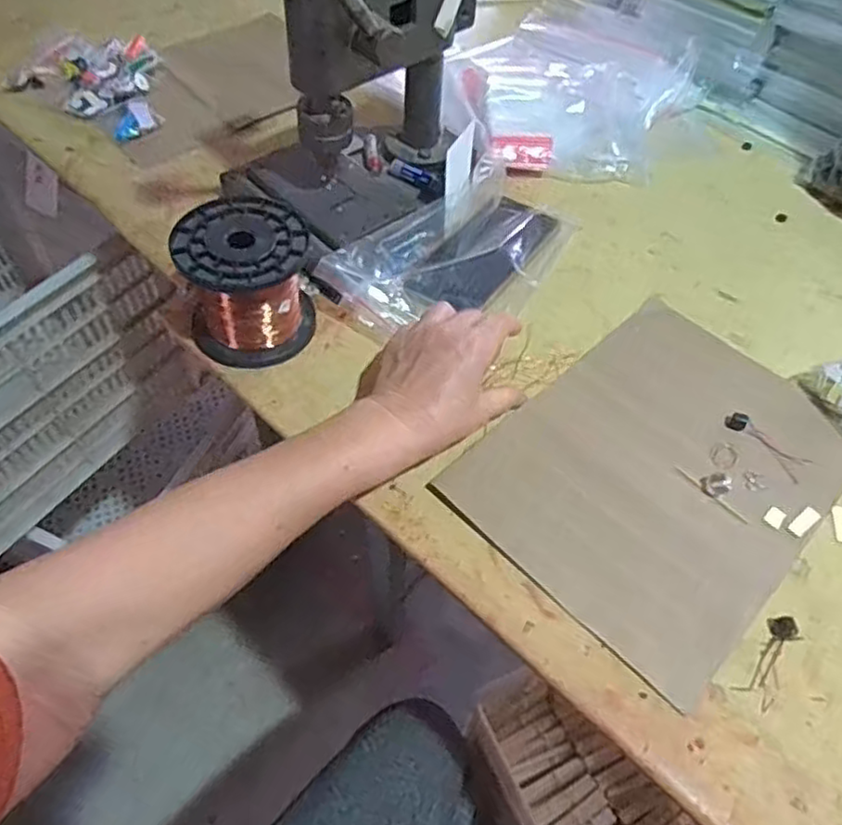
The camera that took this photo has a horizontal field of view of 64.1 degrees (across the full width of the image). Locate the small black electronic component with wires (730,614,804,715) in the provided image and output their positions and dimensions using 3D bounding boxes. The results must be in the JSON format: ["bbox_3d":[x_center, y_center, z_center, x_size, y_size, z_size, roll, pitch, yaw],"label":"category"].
[{"bbox_3d":[0.210,0.148,0.402,0.021,0.009,0.059,35,59,20],"label":"small black electronic component with wires"}]

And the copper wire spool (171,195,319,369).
[{"bbox_3d":[-0.133,-0.099,0.517,0.094,0.087,0.090,-11,56,-11],"label":"copper wire spool"}]

